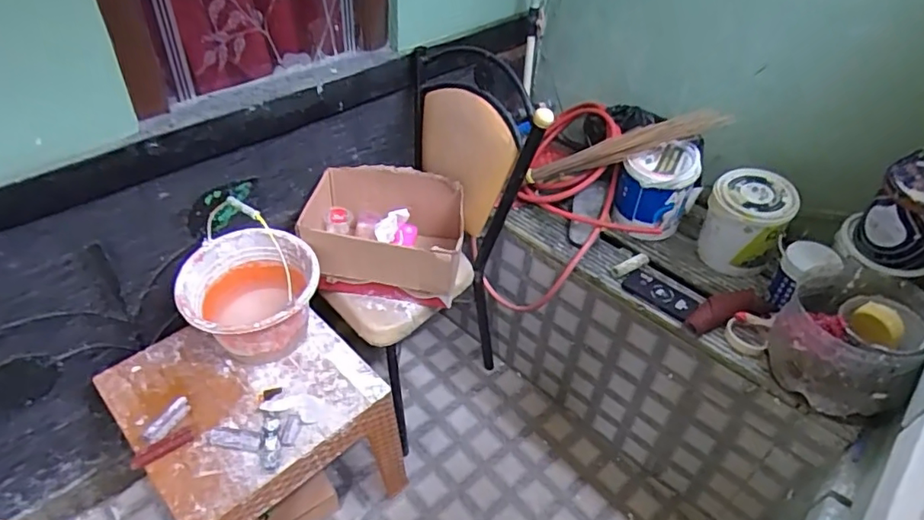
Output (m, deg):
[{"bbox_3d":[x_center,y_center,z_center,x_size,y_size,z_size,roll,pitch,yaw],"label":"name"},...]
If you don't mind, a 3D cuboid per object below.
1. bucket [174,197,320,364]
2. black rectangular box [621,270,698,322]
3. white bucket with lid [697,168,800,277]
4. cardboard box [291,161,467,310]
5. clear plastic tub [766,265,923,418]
[{"bbox_3d":[-0.443,0.062,1.212,0.279,0.324,0.247,-4,44,-9],"label":"bucket"},{"bbox_3d":[0.460,0.078,1.332,0.160,0.029,0.065,33,50,28],"label":"black rectangular box"},{"bbox_3d":[0.661,-0.081,1.368,0.169,0.228,0.168,2,43,-2],"label":"white bucket with lid"},{"bbox_3d":[-0.181,-0.064,1.369,0.380,0.186,0.259,4,43,0],"label":"cardboard box"},{"bbox_3d":[0.743,0.149,1.109,0.234,0.199,0.225,2,43,-2],"label":"clear plastic tub"}]

